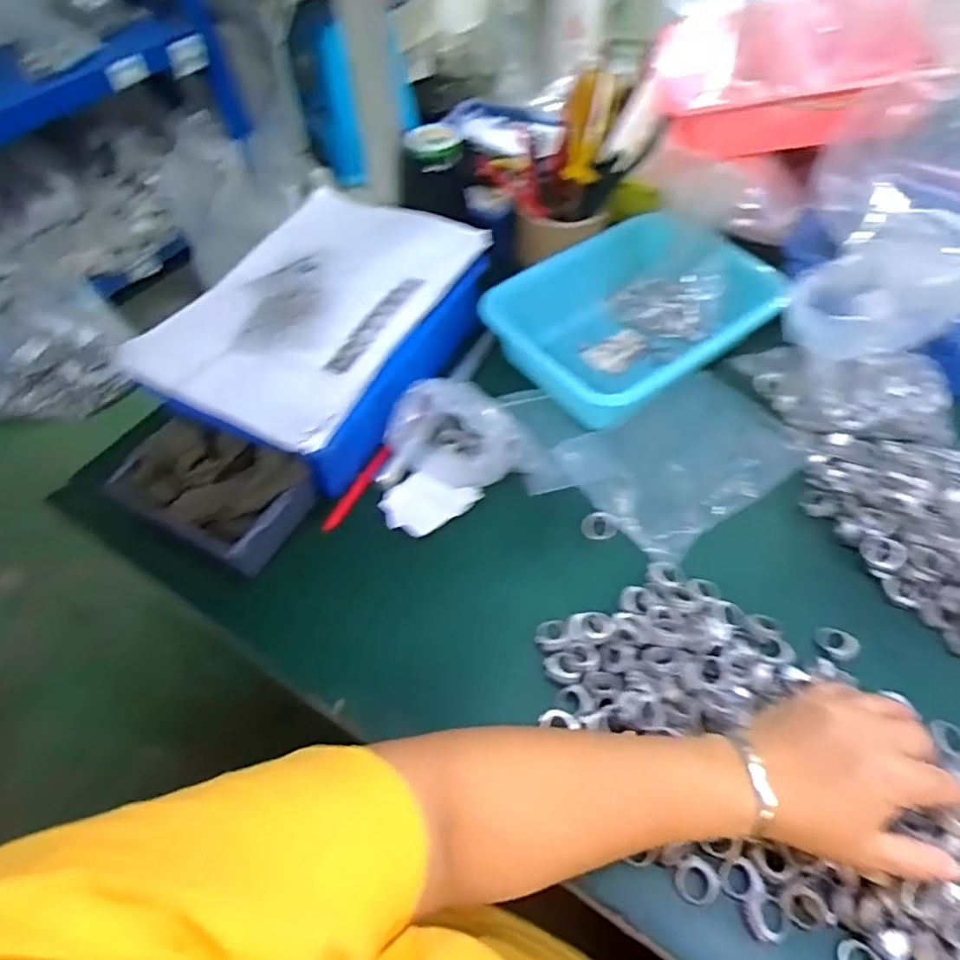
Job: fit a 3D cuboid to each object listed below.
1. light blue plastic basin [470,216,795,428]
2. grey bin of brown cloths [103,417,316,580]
[{"bbox_3d":[0.150,-0.165,0.634,0.254,0.089,0.198,-35,59,-21],"label":"light blue plastic basin"},{"bbox_3d":[-0.235,0.011,0.533,0.161,0.066,0.101,25,58,20],"label":"grey bin of brown cloths"}]

